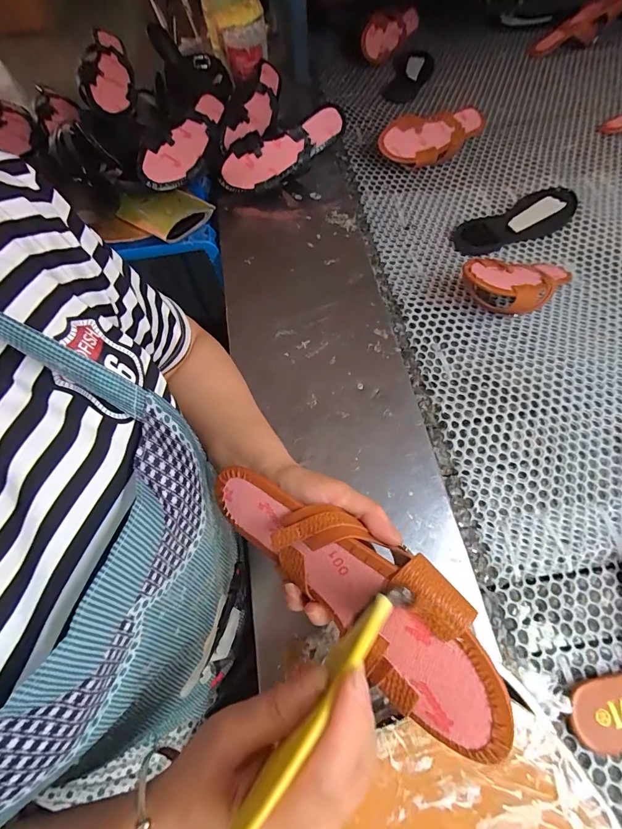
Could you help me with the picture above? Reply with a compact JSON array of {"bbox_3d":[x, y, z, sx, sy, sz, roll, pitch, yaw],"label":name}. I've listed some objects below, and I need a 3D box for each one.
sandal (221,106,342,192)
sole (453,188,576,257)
[{"bbox_3d":[-0.053,-0.458,0.689,0.237,0.068,0.064,-20,63,12],"label":"sandal"},{"bbox_3d":[0.359,-0.337,0.686,0.247,0.017,0.083,-27,66,-11],"label":"sole"}]

